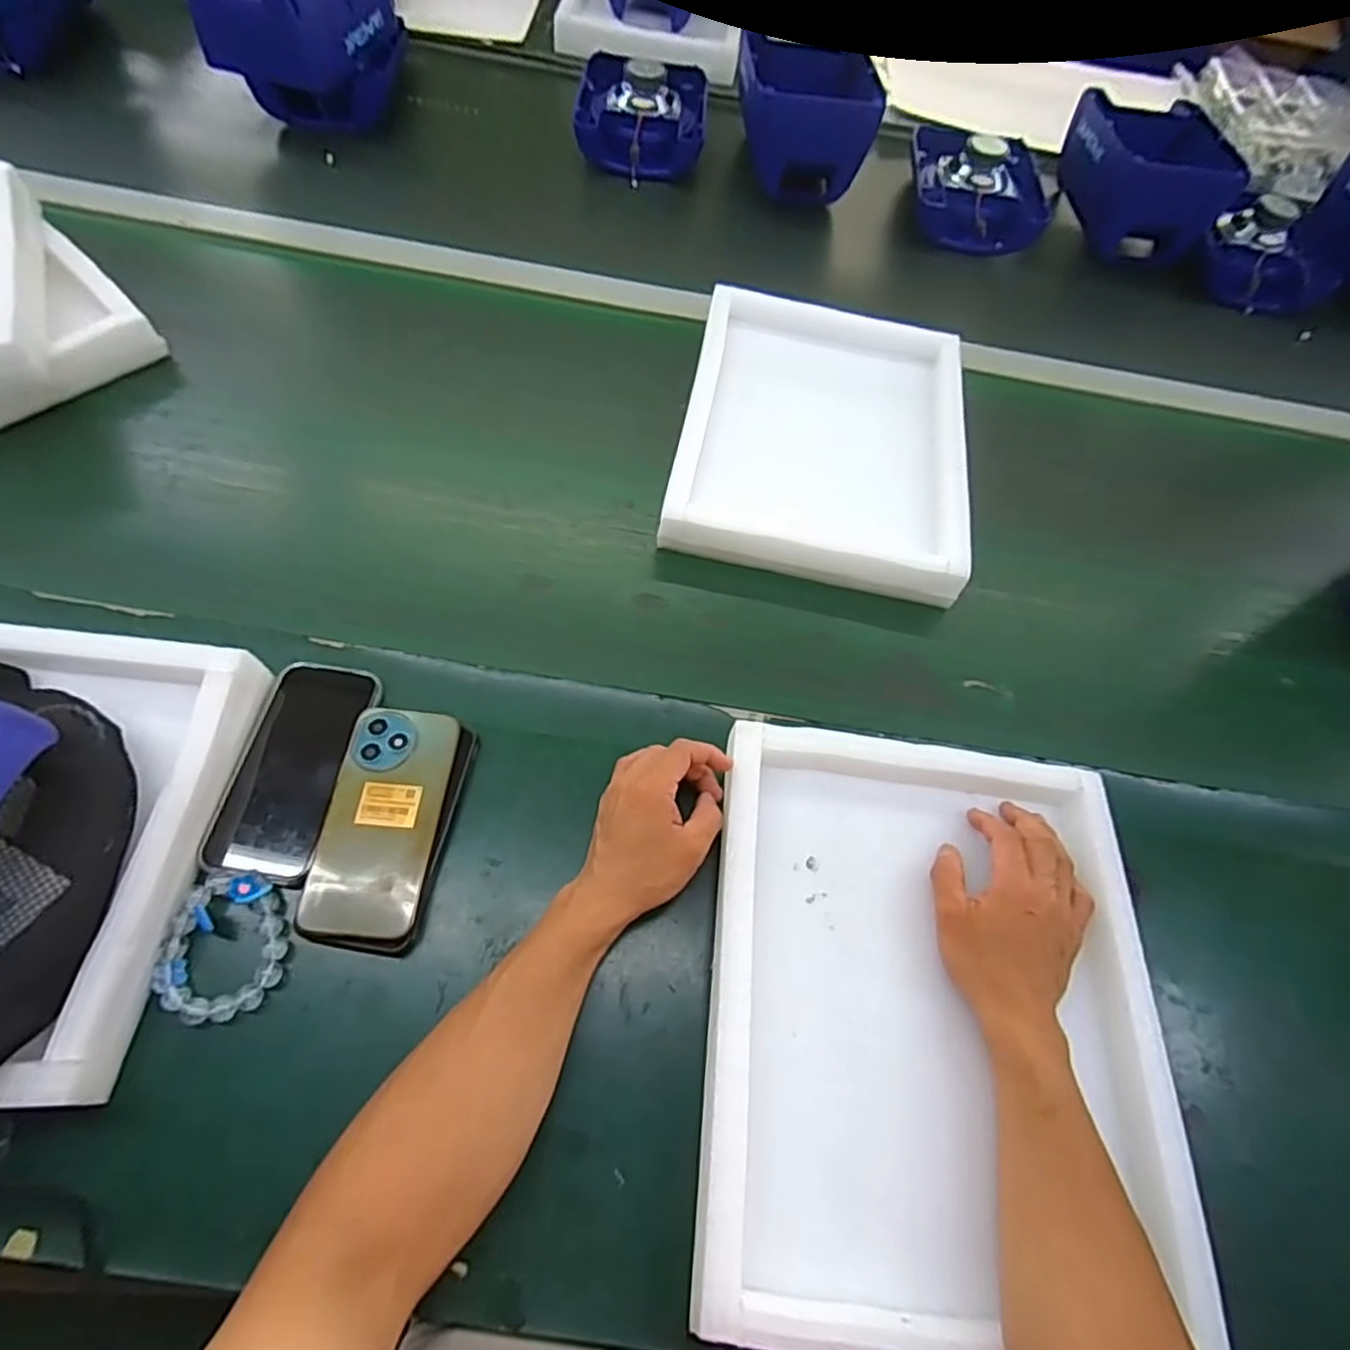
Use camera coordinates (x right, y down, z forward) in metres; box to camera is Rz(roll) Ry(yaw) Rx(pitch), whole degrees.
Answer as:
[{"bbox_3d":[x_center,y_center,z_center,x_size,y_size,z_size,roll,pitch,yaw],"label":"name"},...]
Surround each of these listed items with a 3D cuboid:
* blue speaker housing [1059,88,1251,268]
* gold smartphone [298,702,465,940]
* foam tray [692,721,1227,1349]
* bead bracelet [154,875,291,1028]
[{"bbox_3d":[0.659,-0.707,0.999,0.194,0.135,0.179,9,60,-3],"label":"blue speaker housing"},{"bbox_3d":[-0.201,0.097,0.479,0.074,0.004,0.157,8,60,-5],"label":"gold smartphone"},{"bbox_3d":[0.170,0.209,0.456,0.288,0.053,0.352,6,61,2],"label":"foam tray"},{"bbox_3d":[-0.285,0.173,0.439,0.068,0.020,0.085,5,61,-5],"label":"bead bracelet"}]

